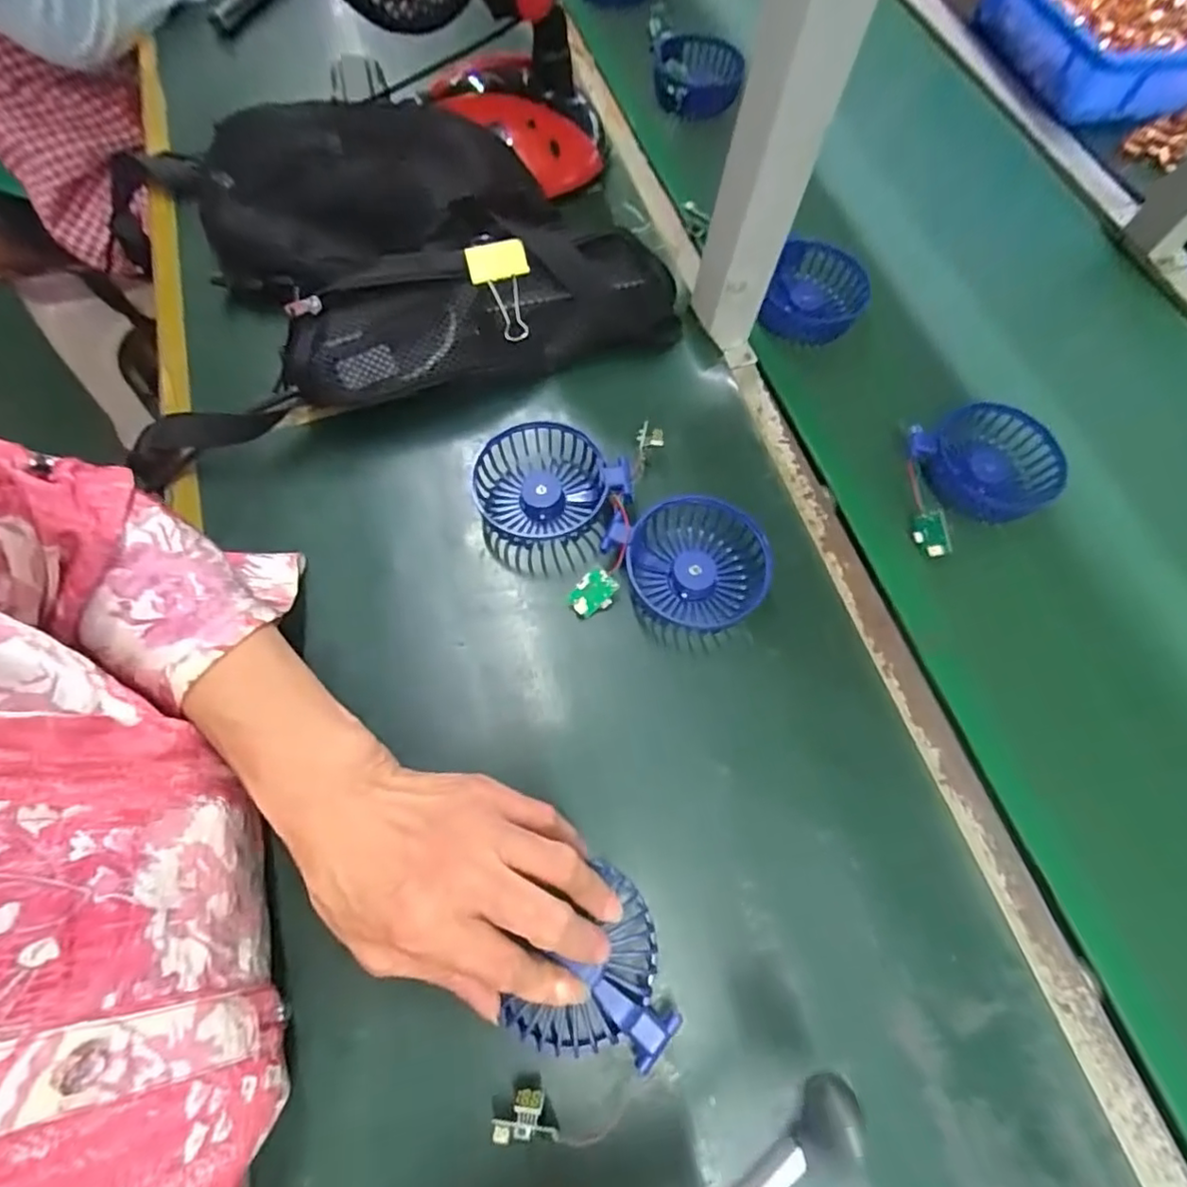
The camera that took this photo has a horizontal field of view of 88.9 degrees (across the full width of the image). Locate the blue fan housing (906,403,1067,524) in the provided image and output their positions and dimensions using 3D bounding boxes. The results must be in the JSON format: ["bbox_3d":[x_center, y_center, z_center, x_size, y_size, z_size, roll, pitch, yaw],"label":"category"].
[{"bbox_3d":[0.288,-0.100,0.446,0.103,0.027,0.083,35,71,11],"label":"blue fan housing"}]

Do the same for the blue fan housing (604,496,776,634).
[{"bbox_3d":[0.063,-0.016,0.388,0.095,0.034,0.087,-16,68,-8],"label":"blue fan housing"}]

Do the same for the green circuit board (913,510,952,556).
[{"bbox_3d":[0.234,-0.040,0.420,0.007,0.022,0.030,-5,81,-39],"label":"green circuit board"}]

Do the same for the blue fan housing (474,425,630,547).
[{"bbox_3d":[-0.032,-0.076,0.411,0.093,0.033,0.079,-25,71,-11],"label":"blue fan housing"}]

